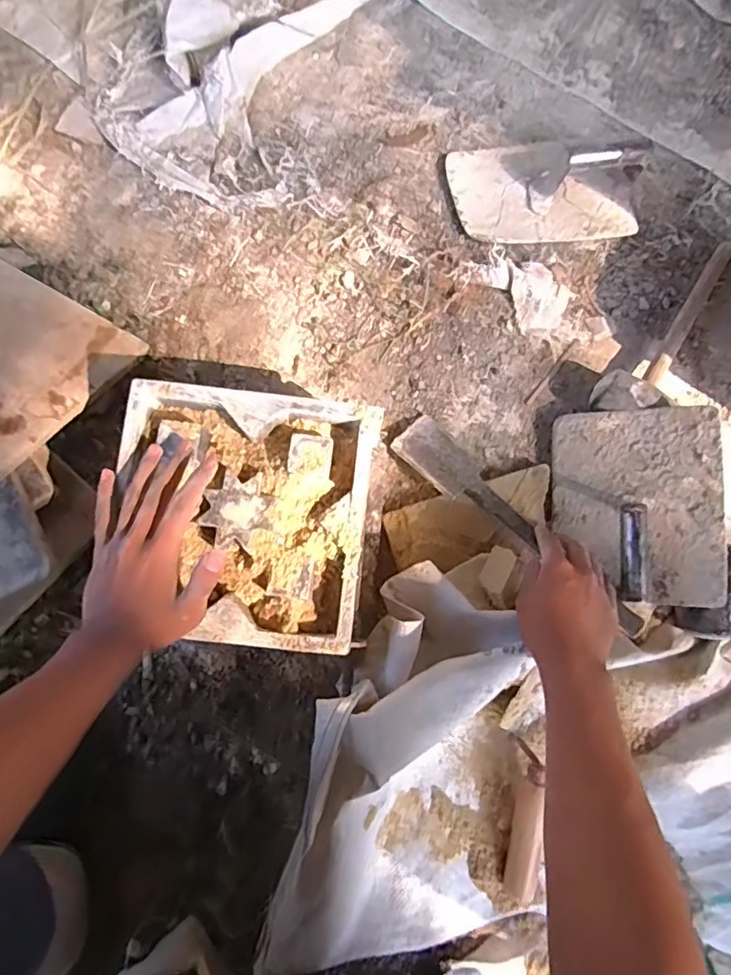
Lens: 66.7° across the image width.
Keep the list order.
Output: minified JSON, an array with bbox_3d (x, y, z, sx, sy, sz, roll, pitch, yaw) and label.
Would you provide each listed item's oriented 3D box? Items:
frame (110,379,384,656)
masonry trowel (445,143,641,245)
[{"bbox_3d":[-0.110,0.026,0.515,0.228,0.043,0.226,7,79,0],"label":"frame"},{"bbox_3d":[0.223,-0.376,0.678,0.230,0.056,0.143,-7,80,-3],"label":"masonry trowel"}]

